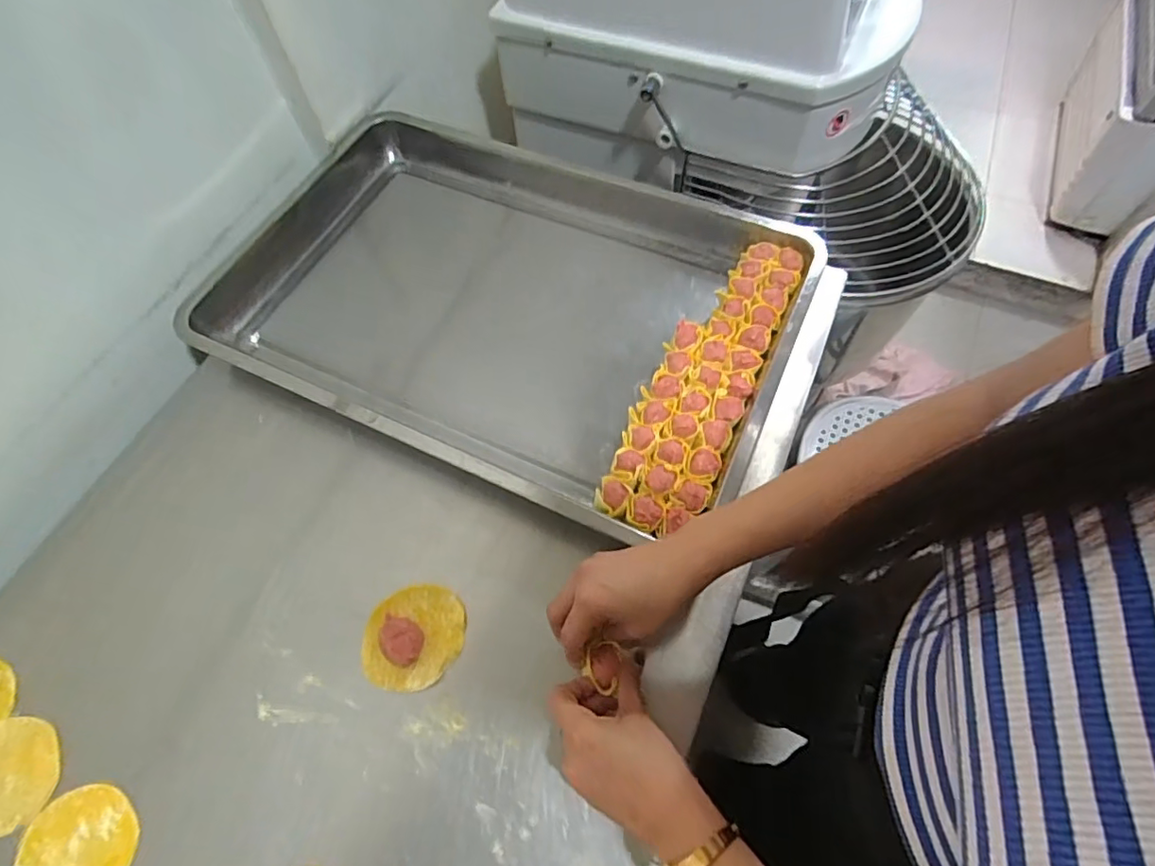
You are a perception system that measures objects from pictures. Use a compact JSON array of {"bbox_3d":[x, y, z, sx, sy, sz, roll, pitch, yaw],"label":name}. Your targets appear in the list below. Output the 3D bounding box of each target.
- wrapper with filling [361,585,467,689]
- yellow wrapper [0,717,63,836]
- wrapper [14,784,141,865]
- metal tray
[{"bbox_3d":[-0.139,0.167,0.468,0.082,0.022,0.082,-2,63,2],"label":"wrapper with filling"},{"bbox_3d":[-0.453,0.270,0.443,0.082,0.005,0.082,-38,67,-16],"label":"yellow wrapper"},{"bbox_3d":[-0.373,0.310,0.421,0.083,0.004,0.078,-1,63,2],"label":"wrapper"},{"bbox_3d":[-0.077,-0.145,0.613,0.645,0.048,0.396,23,66,14],"label":"metal tray"}]

